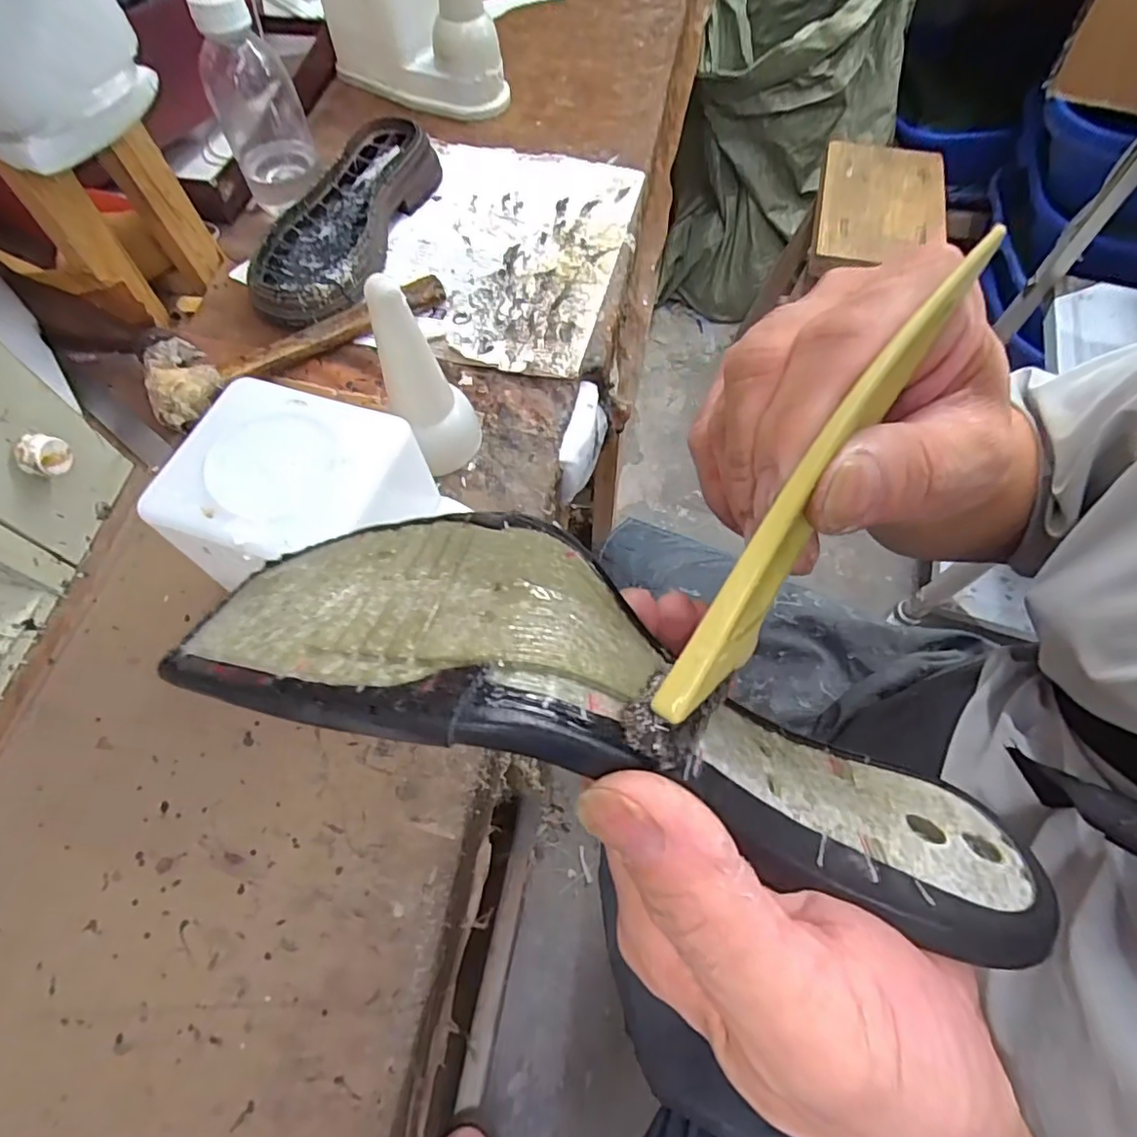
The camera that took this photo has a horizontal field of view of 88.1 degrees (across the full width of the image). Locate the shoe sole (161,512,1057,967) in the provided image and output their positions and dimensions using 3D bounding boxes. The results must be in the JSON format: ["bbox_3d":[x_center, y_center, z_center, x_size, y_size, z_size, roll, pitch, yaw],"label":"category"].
[{"bbox_3d":[0.019,0.035,0.155,0.227,0.069,0.070,23,64,-5],"label":"shoe sole"}]

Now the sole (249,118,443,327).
[{"bbox_3d":[-0.201,-0.314,0.531,0.095,0.039,0.246,13,64,5],"label":"sole"}]

